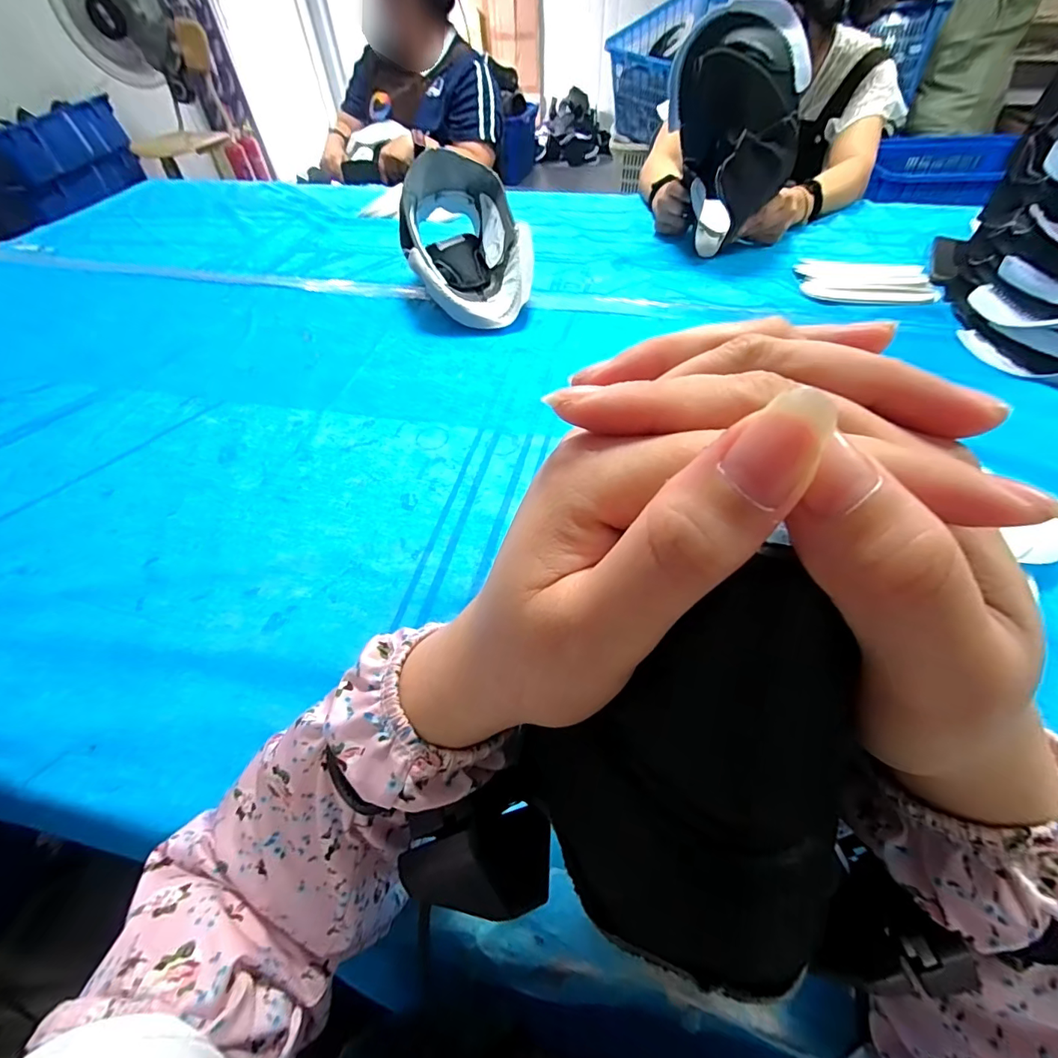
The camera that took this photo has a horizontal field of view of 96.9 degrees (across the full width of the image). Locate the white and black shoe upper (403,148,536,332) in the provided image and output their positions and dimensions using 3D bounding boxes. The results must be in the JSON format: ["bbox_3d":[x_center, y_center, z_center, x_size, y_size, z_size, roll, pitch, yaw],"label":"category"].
[{"bbox_3d":[-0.092,-0.431,0.695,0.169,0.135,0.247,-10,52,-3],"label":"white and black shoe upper"}]

